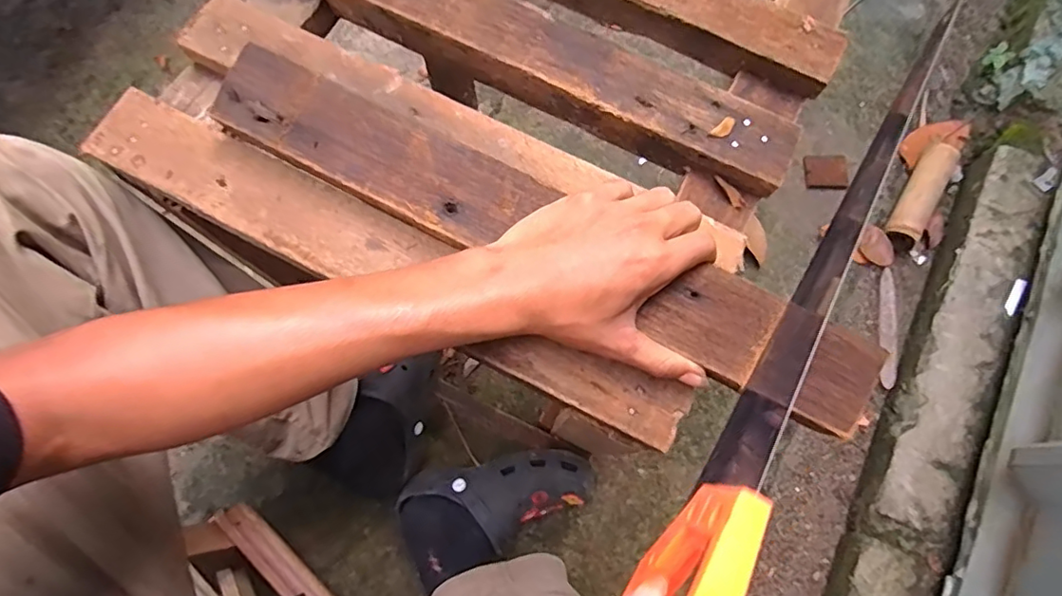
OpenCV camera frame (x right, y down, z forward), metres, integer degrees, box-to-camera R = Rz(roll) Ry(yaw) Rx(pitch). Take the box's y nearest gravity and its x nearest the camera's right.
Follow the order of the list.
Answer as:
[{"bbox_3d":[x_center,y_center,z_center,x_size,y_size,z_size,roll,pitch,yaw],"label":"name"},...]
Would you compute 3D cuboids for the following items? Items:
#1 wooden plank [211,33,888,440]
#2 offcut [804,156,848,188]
[{"bbox_3d":[-0.004,-0.042,0.359,0.450,0.025,0.060,27,87,7],"label":"wooden plank"},{"bbox_3d":[0.480,-0.205,0.893,0.074,0.009,0.059,-1,73,0],"label":"offcut"}]

